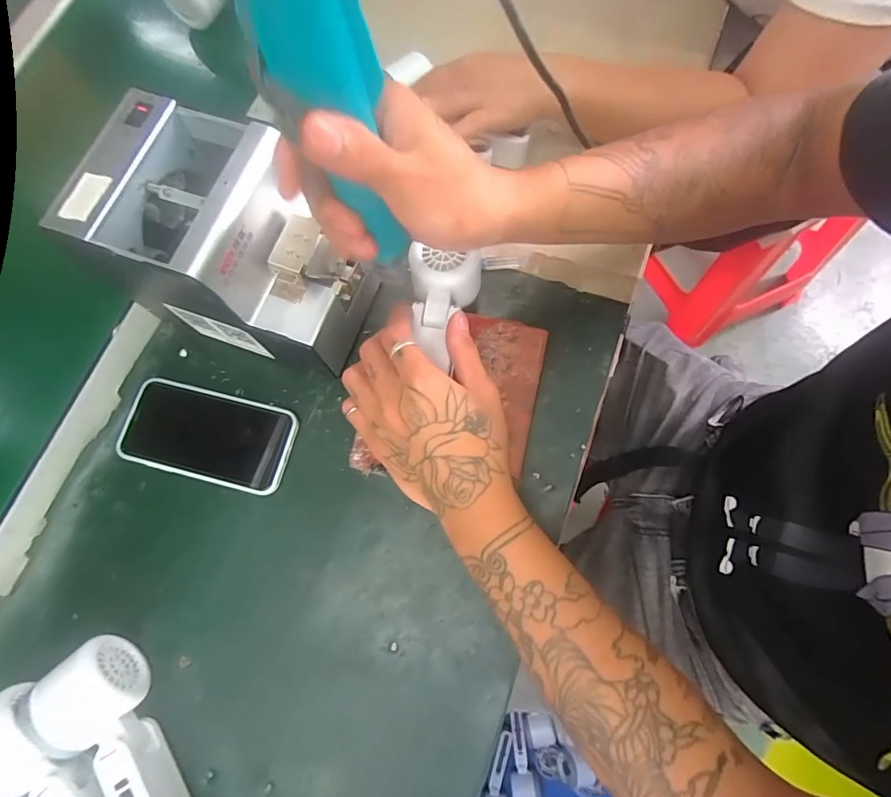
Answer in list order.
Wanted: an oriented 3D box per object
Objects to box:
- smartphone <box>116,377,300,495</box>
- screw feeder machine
[{"bbox_3d":[-0.204,0.031,0.408,0.144,0.008,0.074,12,75,8],"label":"smartphone"},{"bbox_3d":[-0.157,-0.116,0.376,0.177,0.143,0.126,24,77,10],"label":"screw feeder machine"}]

